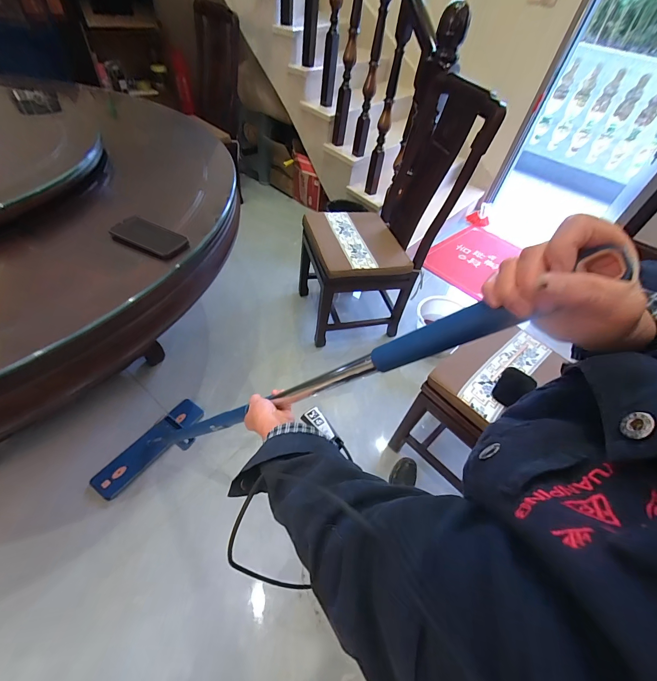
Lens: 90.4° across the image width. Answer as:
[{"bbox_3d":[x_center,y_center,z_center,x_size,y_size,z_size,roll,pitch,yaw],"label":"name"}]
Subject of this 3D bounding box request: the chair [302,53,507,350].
[{"bbox_3d":[0.209,-0.517,1.389,0.588,0.921,0.497,-10,52,-17],"label":"chair"}]

